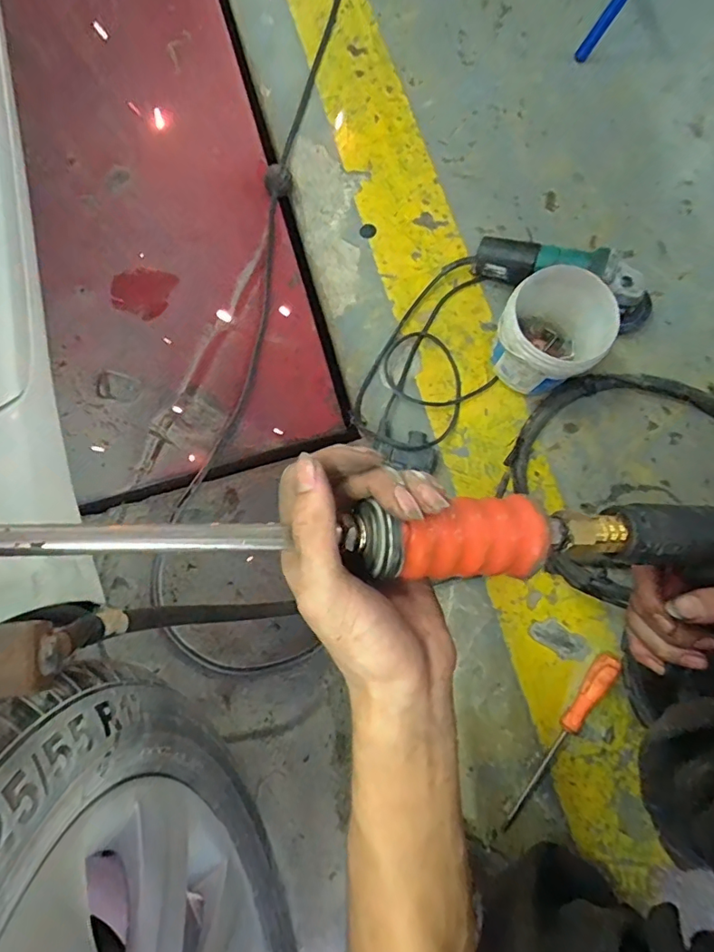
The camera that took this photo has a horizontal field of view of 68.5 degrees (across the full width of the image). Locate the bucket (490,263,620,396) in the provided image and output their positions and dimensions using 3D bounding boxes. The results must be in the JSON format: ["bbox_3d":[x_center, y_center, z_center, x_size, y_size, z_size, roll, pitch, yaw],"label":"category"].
[{"bbox_3d":[0.279,-0.193,0.755,0.143,0.151,0.139,0,76,2],"label":"bucket"}]

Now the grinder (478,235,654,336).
[{"bbox_3d":[0.326,-0.307,0.810,0.290,0.080,0.086,18,78,6],"label":"grinder"}]

